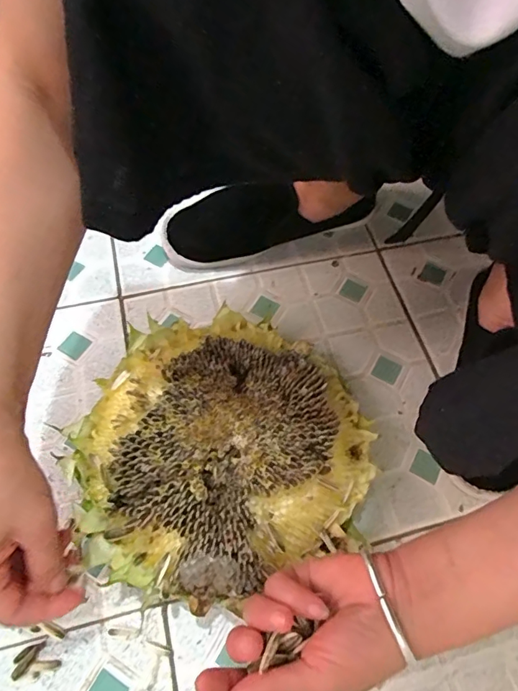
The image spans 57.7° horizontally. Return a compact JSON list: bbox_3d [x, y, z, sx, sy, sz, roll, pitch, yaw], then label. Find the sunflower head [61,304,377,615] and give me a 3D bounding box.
[{"bbox_3d":[-0.038,0.077,0.403,0.240,0.068,0.237,1,61,-2],"label":"sunflower head"}]

